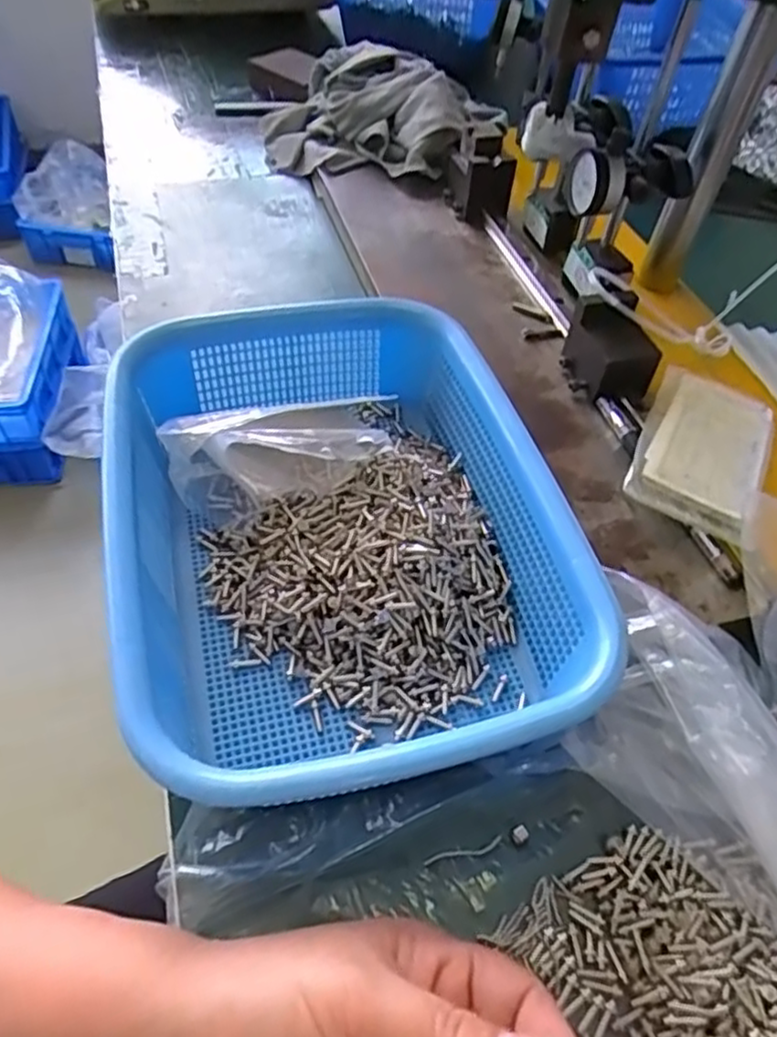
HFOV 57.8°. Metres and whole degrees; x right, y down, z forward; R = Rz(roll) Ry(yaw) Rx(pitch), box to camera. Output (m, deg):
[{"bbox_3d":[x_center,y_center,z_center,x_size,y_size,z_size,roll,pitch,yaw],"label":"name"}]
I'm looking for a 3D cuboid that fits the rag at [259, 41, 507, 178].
[{"bbox_3d":[-0.010,-0.394,0.689,0.256,0.072,0.149,17,52,11],"label":"rag"}]

